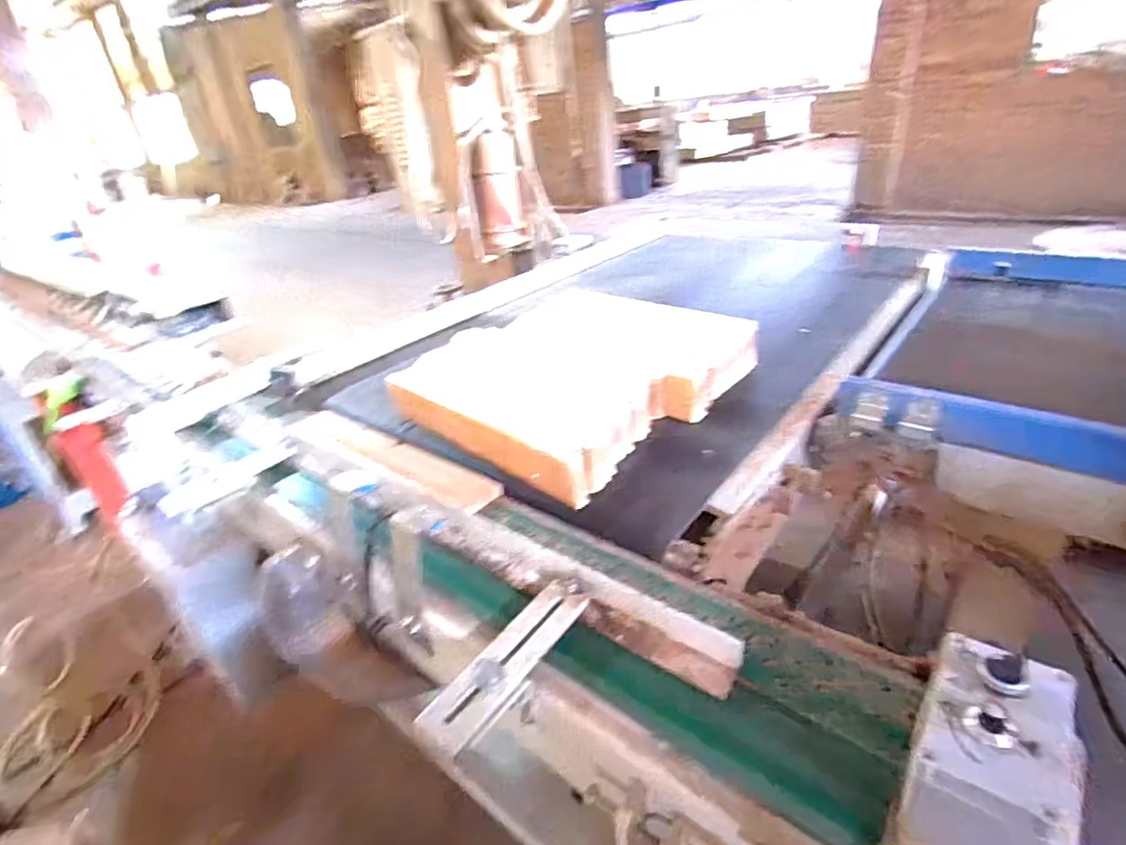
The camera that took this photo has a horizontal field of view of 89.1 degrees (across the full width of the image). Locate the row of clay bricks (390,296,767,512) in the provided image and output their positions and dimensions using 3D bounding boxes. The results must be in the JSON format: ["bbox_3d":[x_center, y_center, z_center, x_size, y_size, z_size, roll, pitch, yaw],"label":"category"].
[{"bbox_3d":[0.024,-0.100,1.061,0.493,0.093,0.537,22,40,40],"label":"row of clay bricks"}]

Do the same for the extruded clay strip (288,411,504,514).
[{"bbox_3d":[-0.299,0.053,0.945,0.480,0.018,0.084,16,35,36],"label":"extruded clay strip"}]

